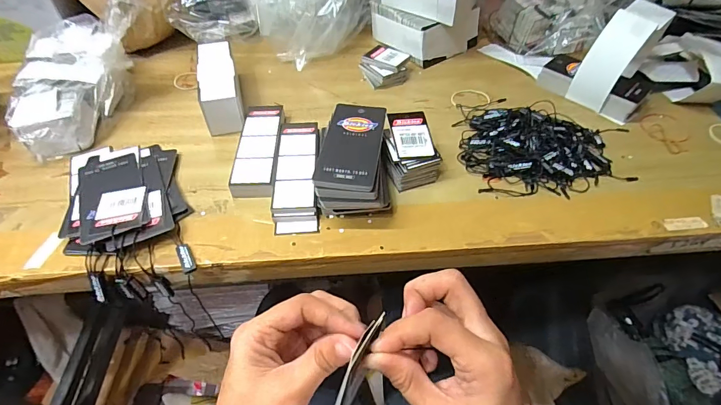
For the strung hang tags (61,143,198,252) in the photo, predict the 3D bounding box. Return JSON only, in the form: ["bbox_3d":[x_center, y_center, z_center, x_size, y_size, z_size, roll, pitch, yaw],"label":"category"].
[{"bbox_3d":[-0.212,-0.014,0.343,0.092,0.021,0.144,-20,53,-17],"label":"strung hang tags"}]

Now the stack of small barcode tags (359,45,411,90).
[{"bbox_3d":[0.031,-0.172,0.483,0.056,0.025,0.055,-23,53,-19],"label":"stack of small barcode tags"}]

